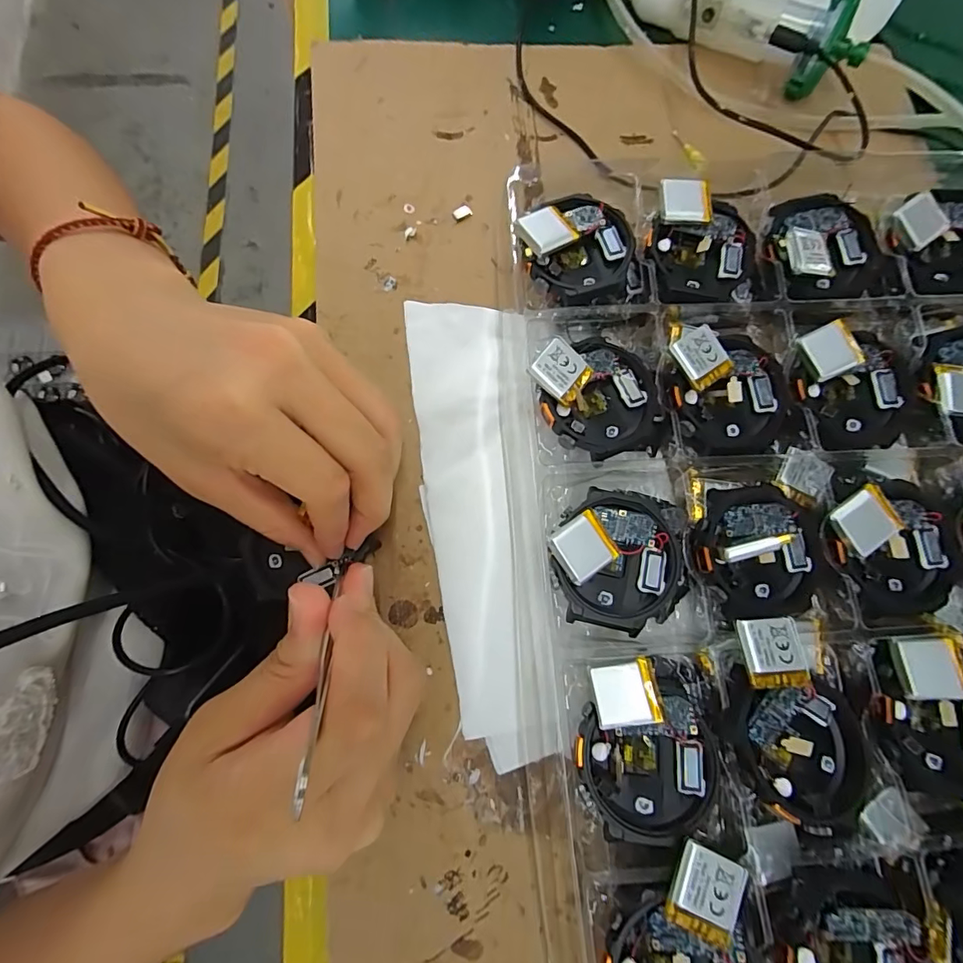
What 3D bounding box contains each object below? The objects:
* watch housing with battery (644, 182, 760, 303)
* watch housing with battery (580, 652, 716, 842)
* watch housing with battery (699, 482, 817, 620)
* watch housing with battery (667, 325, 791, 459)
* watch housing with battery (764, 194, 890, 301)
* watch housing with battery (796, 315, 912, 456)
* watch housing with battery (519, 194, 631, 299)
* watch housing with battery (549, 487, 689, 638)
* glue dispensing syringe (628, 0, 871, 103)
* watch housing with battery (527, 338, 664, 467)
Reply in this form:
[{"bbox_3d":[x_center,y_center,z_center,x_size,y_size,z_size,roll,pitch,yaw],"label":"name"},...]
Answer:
[{"bbox_3d":[0.103,-0.111,0.225,0.049,0.021,0.052,1,77,-3],"label":"watch housing with battery"},{"bbox_3d":[0.059,0.094,0.170,0.046,0.013,0.055,-5,84,-1],"label":"watch housing with battery"},{"bbox_3d":[0.112,0.026,0.184,0.049,0.032,0.051,1,77,-3],"label":"watch housing with battery"},{"bbox_3d":[0.107,-0.039,0.207,0.051,0.019,0.051,1,77,-3],"label":"watch housing with battery"},{"bbox_3d":[0.162,-0.111,0.221,0.056,0.016,0.051,1,77,-3],"label":"watch housing with battery"},{"bbox_3d":[0.165,-0.041,0.208,0.050,0.017,0.052,1,77,-3],"label":"watch housing with battery"},{"bbox_3d":[0.044,-0.106,0.217,0.047,0.015,0.046,-34,93,-16],"label":"watch housing with battery"},{"bbox_3d":[0.053,0.030,0.186,0.055,0.012,0.051,14,80,-10],"label":"watch housing with battery"},{"bbox_3d":[0.145,-0.272,0.276,0.150,0.029,0.037,26,77,3],"label":"glue dispensing syringe"},{"bbox_3d":[0.050,-0.036,0.205,0.051,0.012,0.053,2,83,-17],"label":"watch housing with battery"}]

